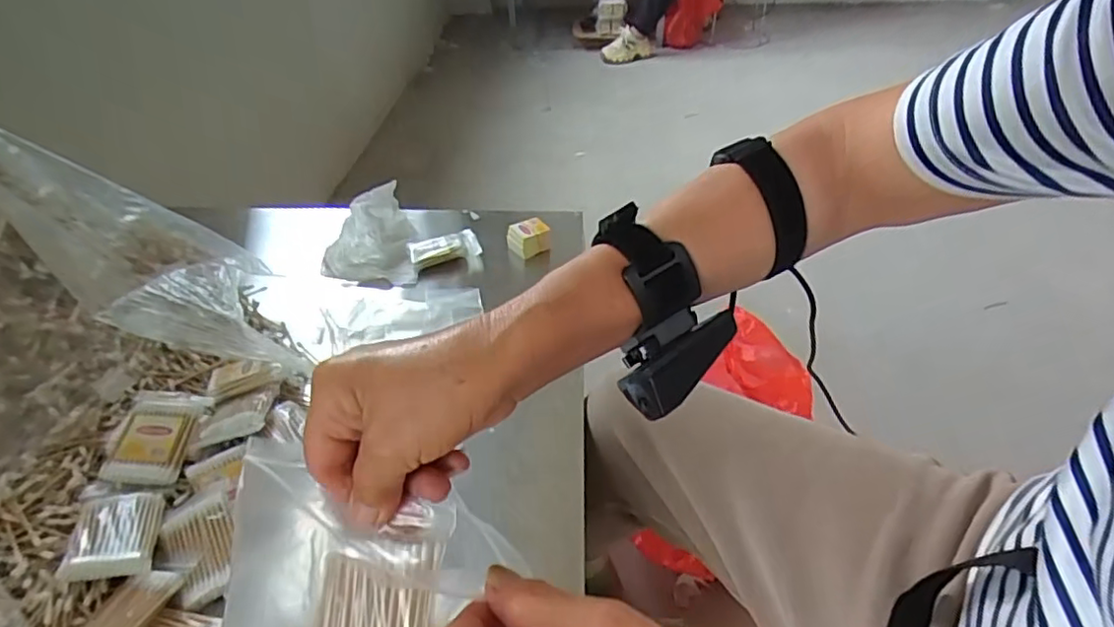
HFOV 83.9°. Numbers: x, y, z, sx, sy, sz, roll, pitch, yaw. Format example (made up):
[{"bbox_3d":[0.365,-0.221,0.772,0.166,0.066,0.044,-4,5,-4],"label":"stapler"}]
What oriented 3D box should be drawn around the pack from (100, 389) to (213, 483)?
[{"bbox_3d":[-0.351,0.105,0.543,0.059,0.016,0.086,7,49,-9],"label":"pack"}]

